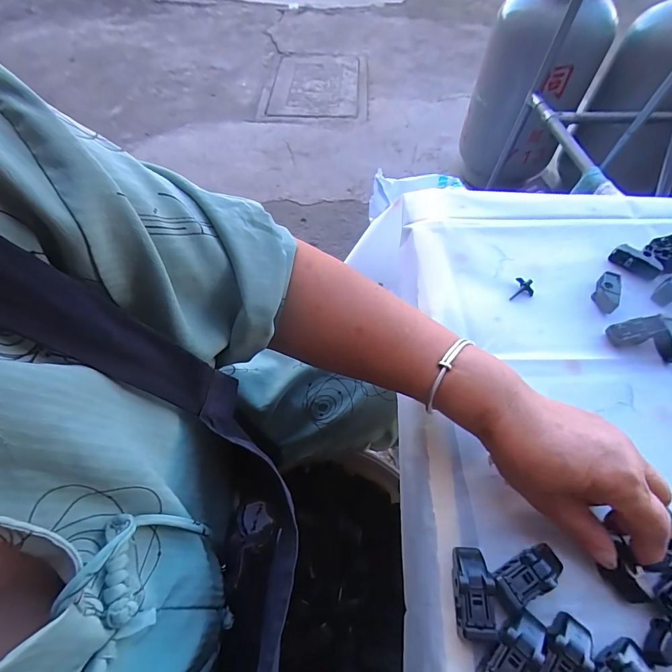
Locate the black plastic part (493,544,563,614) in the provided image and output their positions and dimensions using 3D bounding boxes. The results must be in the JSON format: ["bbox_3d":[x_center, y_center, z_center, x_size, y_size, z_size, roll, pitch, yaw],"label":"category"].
[{"bbox_3d":[0.127,0.157,0.248,0.048,0.016,0.023,-28,63,-17],"label":"black plastic part"}]

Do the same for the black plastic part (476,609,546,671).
[{"bbox_3d":[0.107,0.191,0.226,0.022,0.014,0.048,36,64,19],"label":"black plastic part"}]

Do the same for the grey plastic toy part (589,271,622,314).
[{"bbox_3d":[0.269,-0.044,0.373,0.018,0.016,0.043,21,60,12],"label":"grey plastic toy part"}]

